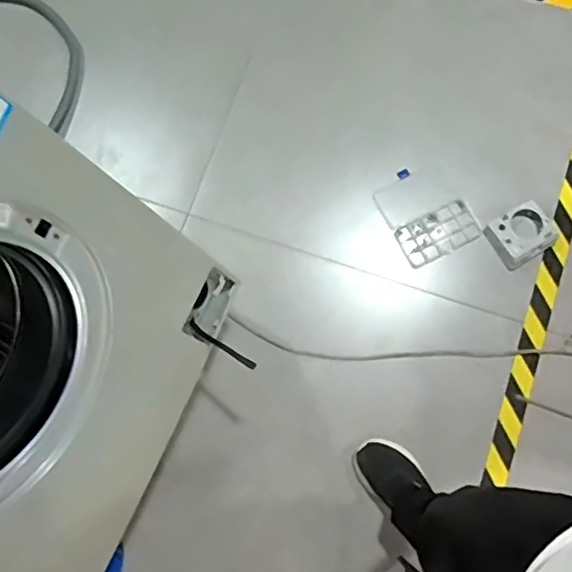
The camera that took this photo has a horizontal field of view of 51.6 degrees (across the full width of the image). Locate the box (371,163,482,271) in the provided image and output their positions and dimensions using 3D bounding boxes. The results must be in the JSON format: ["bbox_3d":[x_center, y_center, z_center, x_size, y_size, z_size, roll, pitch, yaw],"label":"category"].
[{"bbox_3d":[0.317,-0.165,1.331,0.172,0.025,0.207,-28,78,-4],"label":"box"}]

